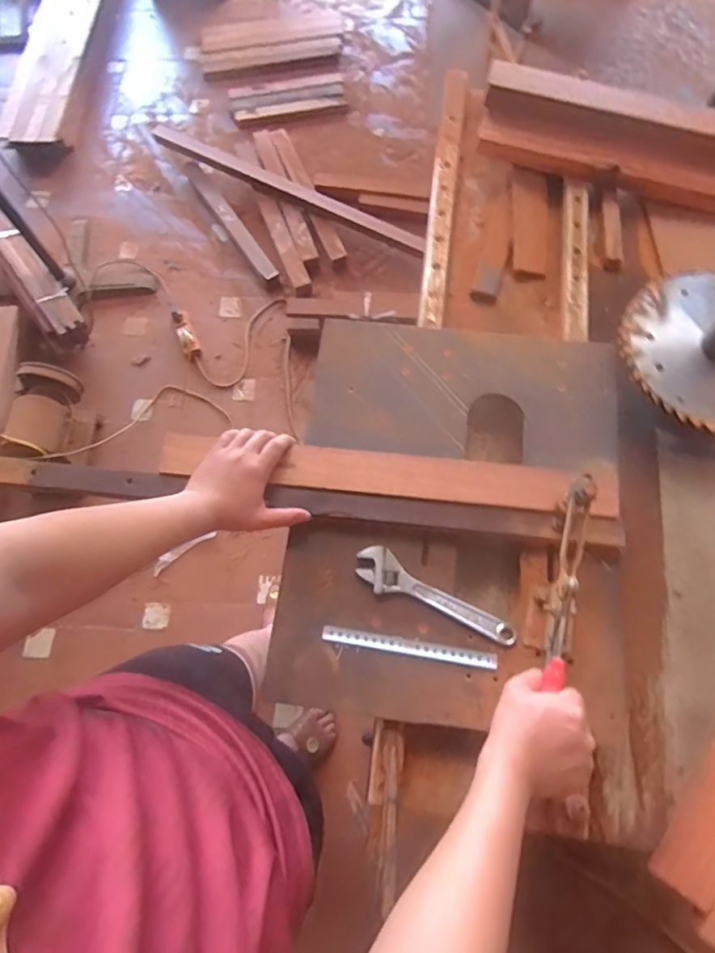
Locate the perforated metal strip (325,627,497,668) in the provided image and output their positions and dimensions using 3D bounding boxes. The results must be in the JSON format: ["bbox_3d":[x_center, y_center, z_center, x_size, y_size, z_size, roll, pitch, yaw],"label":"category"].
[{"bbox_3d":[0.058,0.195,0.638,0.196,0.005,0.018,9,71,5],"label":"perforated metal strip"}]

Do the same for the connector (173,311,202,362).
[{"bbox_3d":[-0.540,-0.445,1.779,0.057,0.065,0.185,-23,71,-6],"label":"connector"}]

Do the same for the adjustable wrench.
[{"bbox_3d":[0.087,0.145,0.650,0.195,0.012,0.046,30,74,13],"label":"adjustable wrench"}]

